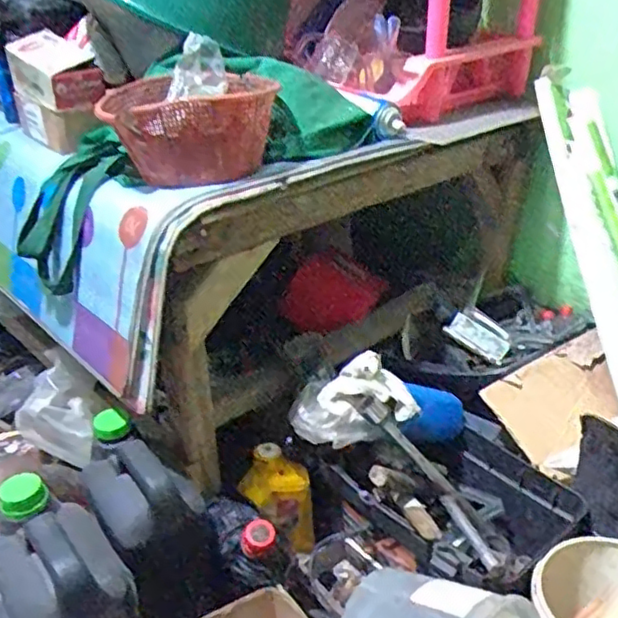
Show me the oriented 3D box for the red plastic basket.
[{"bbox_3d":[-0.151,-0.226,0.830,0.210,0.126,0.141,-13,31,-21],"label":"red plastic basket"}]

